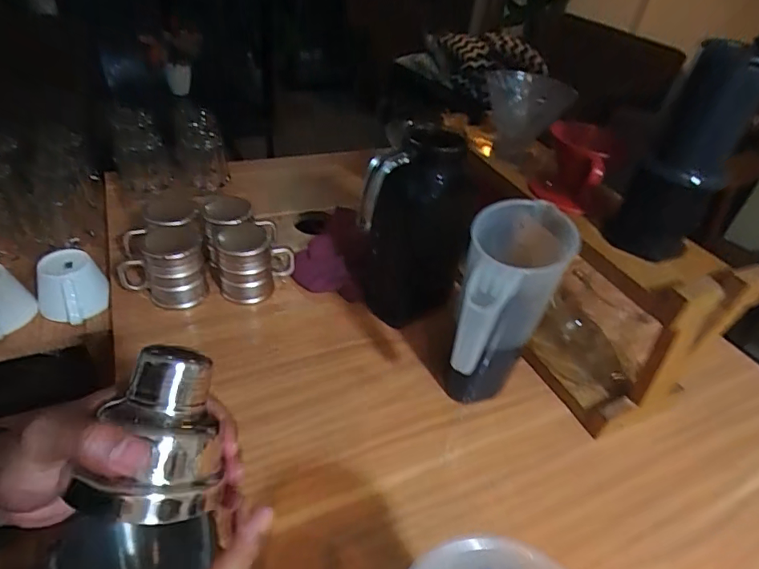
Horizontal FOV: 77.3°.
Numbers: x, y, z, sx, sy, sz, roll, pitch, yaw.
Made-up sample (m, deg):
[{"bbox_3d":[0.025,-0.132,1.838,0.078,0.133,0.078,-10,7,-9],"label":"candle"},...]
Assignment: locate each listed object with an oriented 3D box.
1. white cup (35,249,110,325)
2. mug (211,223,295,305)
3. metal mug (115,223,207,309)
[{"bbox_3d":[-0.412,0.006,0.635,0.080,0.073,0.074,5,39,-4],"label":"white cup"},{"bbox_3d":[-0.172,-0.032,0.652,0.103,0.095,0.071,1,39,-9],"label":"mug"},{"bbox_3d":[-0.285,-0.024,0.623,0.104,0.091,0.077,-8,42,-19],"label":"metal mug"}]

